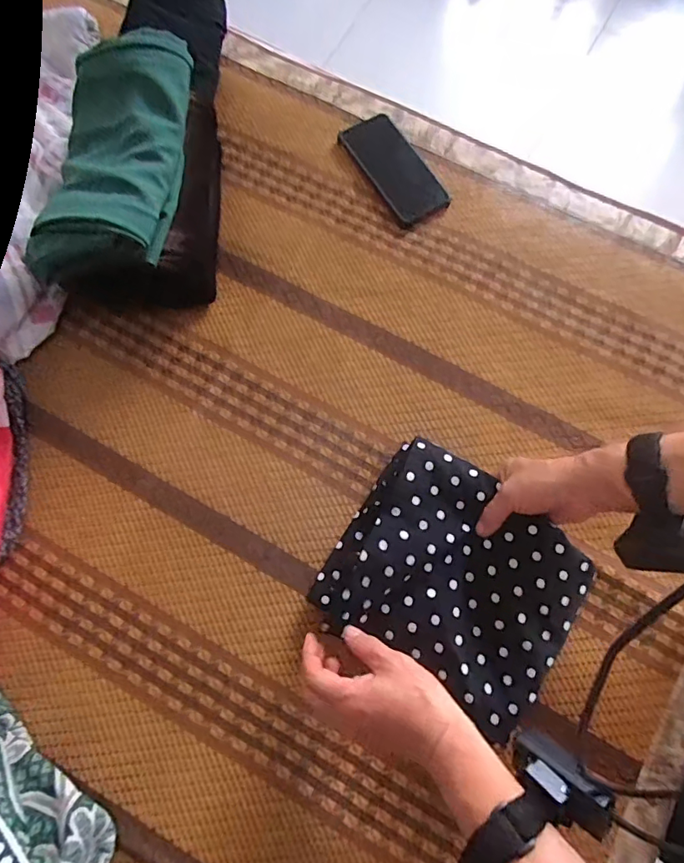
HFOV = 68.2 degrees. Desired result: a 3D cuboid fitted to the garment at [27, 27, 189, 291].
[{"bbox_3d":[-0.236,-0.287,0.522,0.136,0.047,0.273,4,76,0],"label":"garment"}]

